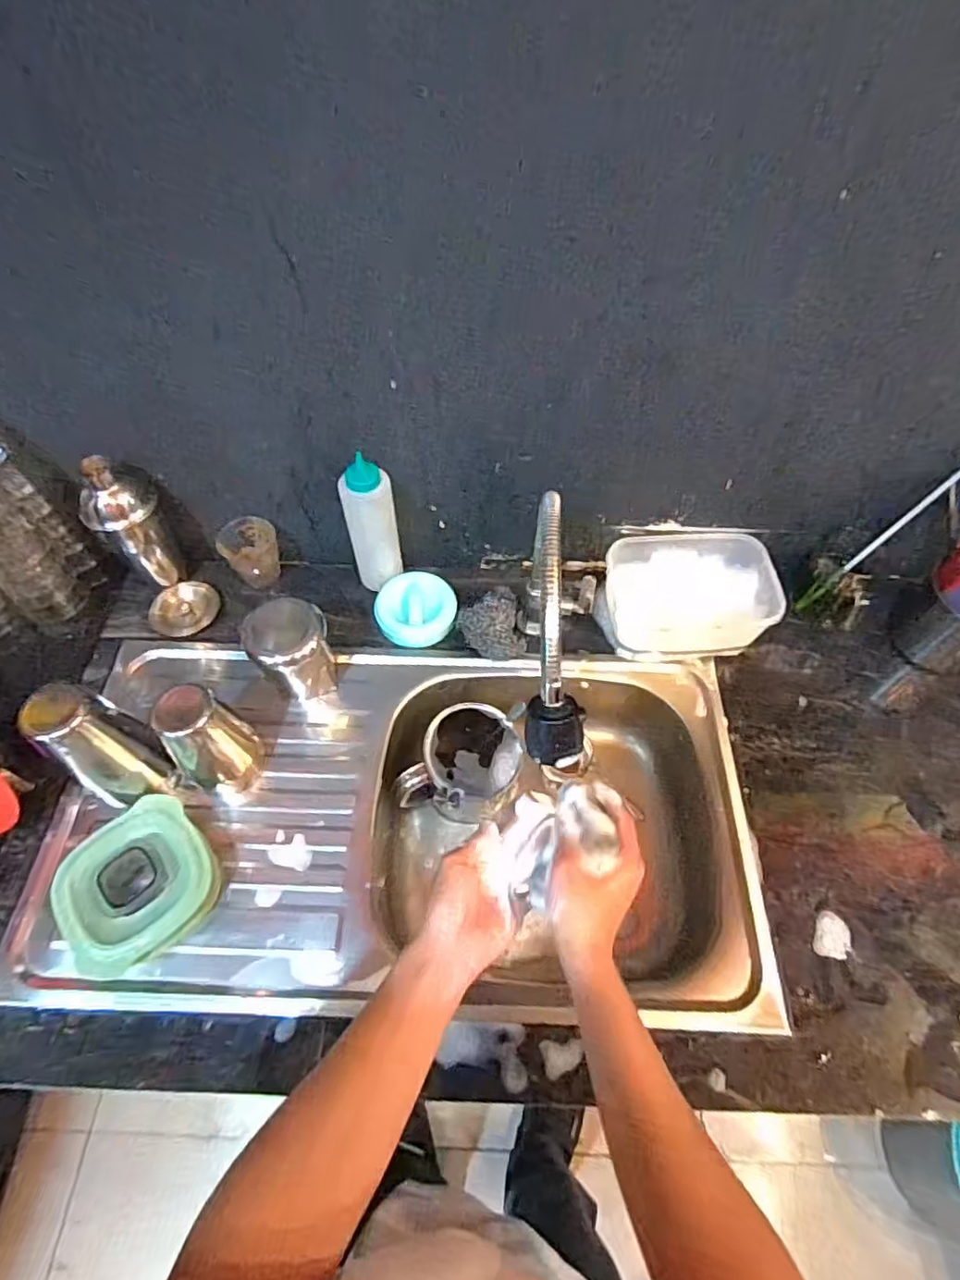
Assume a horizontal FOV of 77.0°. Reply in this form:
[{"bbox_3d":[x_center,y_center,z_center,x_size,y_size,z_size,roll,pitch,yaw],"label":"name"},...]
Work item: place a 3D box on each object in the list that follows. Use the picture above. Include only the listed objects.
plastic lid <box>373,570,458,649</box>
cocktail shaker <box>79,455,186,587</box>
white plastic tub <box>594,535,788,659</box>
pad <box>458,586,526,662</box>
[{"bbox_3d":[-0.082,-0.037,0.786,0.101,0.041,0.095,0,57,0],"label":"plastic lid"},{"bbox_3d":[-0.432,-0.142,0.750,0.070,0.182,0.075,19,60,12],"label":"cocktail shaker"},{"bbox_3d":[0.255,-0.058,0.766,0.198,0.089,0.152,-2,57,-1],"label":"white plastic tub"},{"bbox_3d":[0.013,-0.015,0.773,0.077,0.052,0.098,-9,57,-5],"label":"pad"}]

